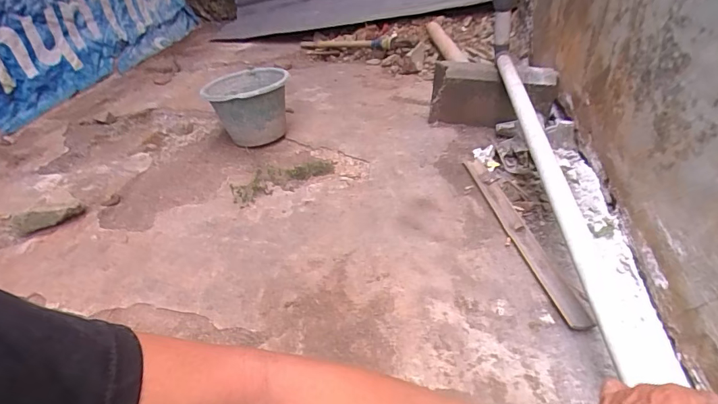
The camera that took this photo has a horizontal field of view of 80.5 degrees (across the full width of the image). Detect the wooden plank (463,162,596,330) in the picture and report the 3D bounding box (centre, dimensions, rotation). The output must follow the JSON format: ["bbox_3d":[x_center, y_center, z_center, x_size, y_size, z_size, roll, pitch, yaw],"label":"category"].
[{"bbox_3d":[0.385,0.063,1.033,0.052,0.018,0.611,-12,41,-4],"label":"wooden plank"}]

